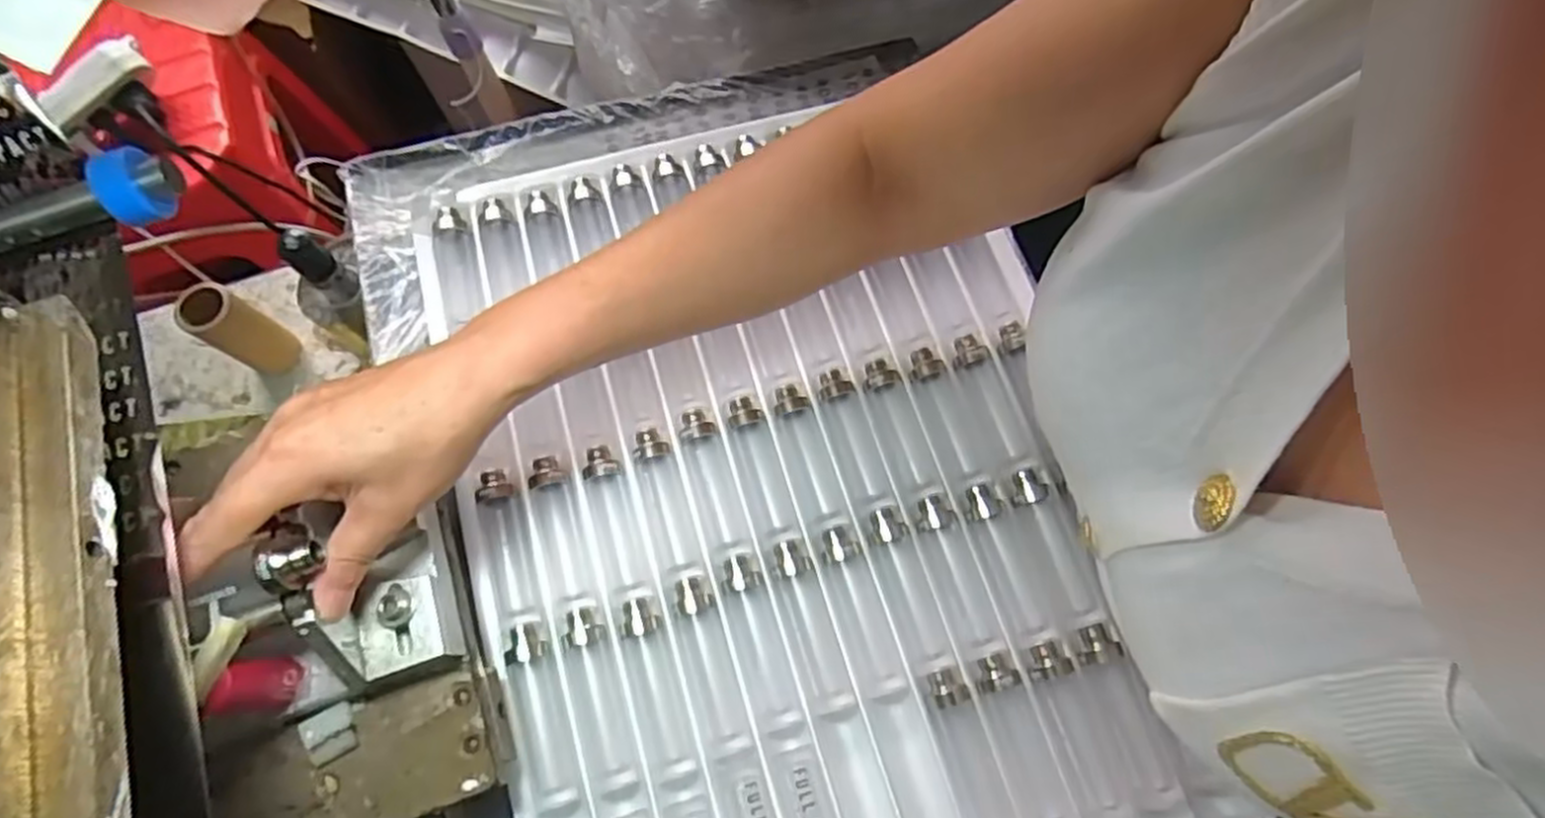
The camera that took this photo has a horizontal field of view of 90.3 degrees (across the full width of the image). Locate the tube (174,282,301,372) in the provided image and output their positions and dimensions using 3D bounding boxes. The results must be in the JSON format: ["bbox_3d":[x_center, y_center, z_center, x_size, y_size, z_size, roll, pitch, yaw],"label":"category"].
[{"bbox_3d":[-0.332,-0.049,0.478,0.033,0.066,0.030,0,70,1],"label":"tube"}]

